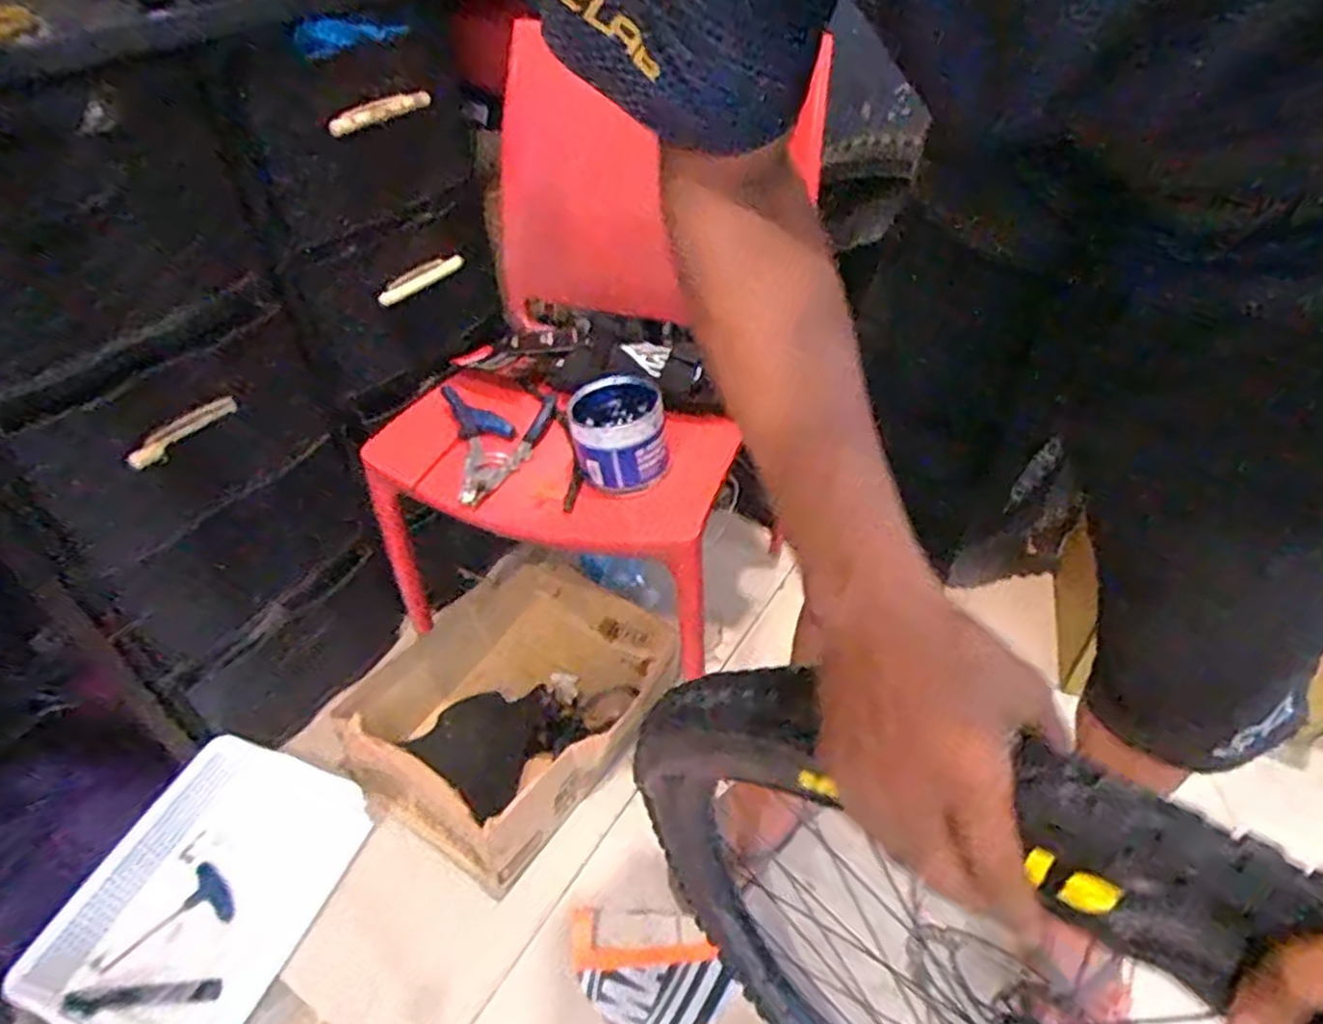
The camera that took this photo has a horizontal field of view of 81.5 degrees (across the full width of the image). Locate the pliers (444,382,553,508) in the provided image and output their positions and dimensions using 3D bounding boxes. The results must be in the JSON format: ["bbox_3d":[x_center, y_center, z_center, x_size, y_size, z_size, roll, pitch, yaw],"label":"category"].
[{"bbox_3d":[-0.182,-0.090,0.903,0.124,0.030,0.193,-13,43,-9],"label":"pliers"}]

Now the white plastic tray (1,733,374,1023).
[{"bbox_3d":[-0.545,0.458,0.928,0.259,0.094,0.342,12,45,17],"label":"white plastic tray"}]

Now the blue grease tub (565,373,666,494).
[{"bbox_3d":[-0.049,-0.087,0.841,0.100,0.078,0.107,-8,43,-5],"label":"blue grease tub"}]

